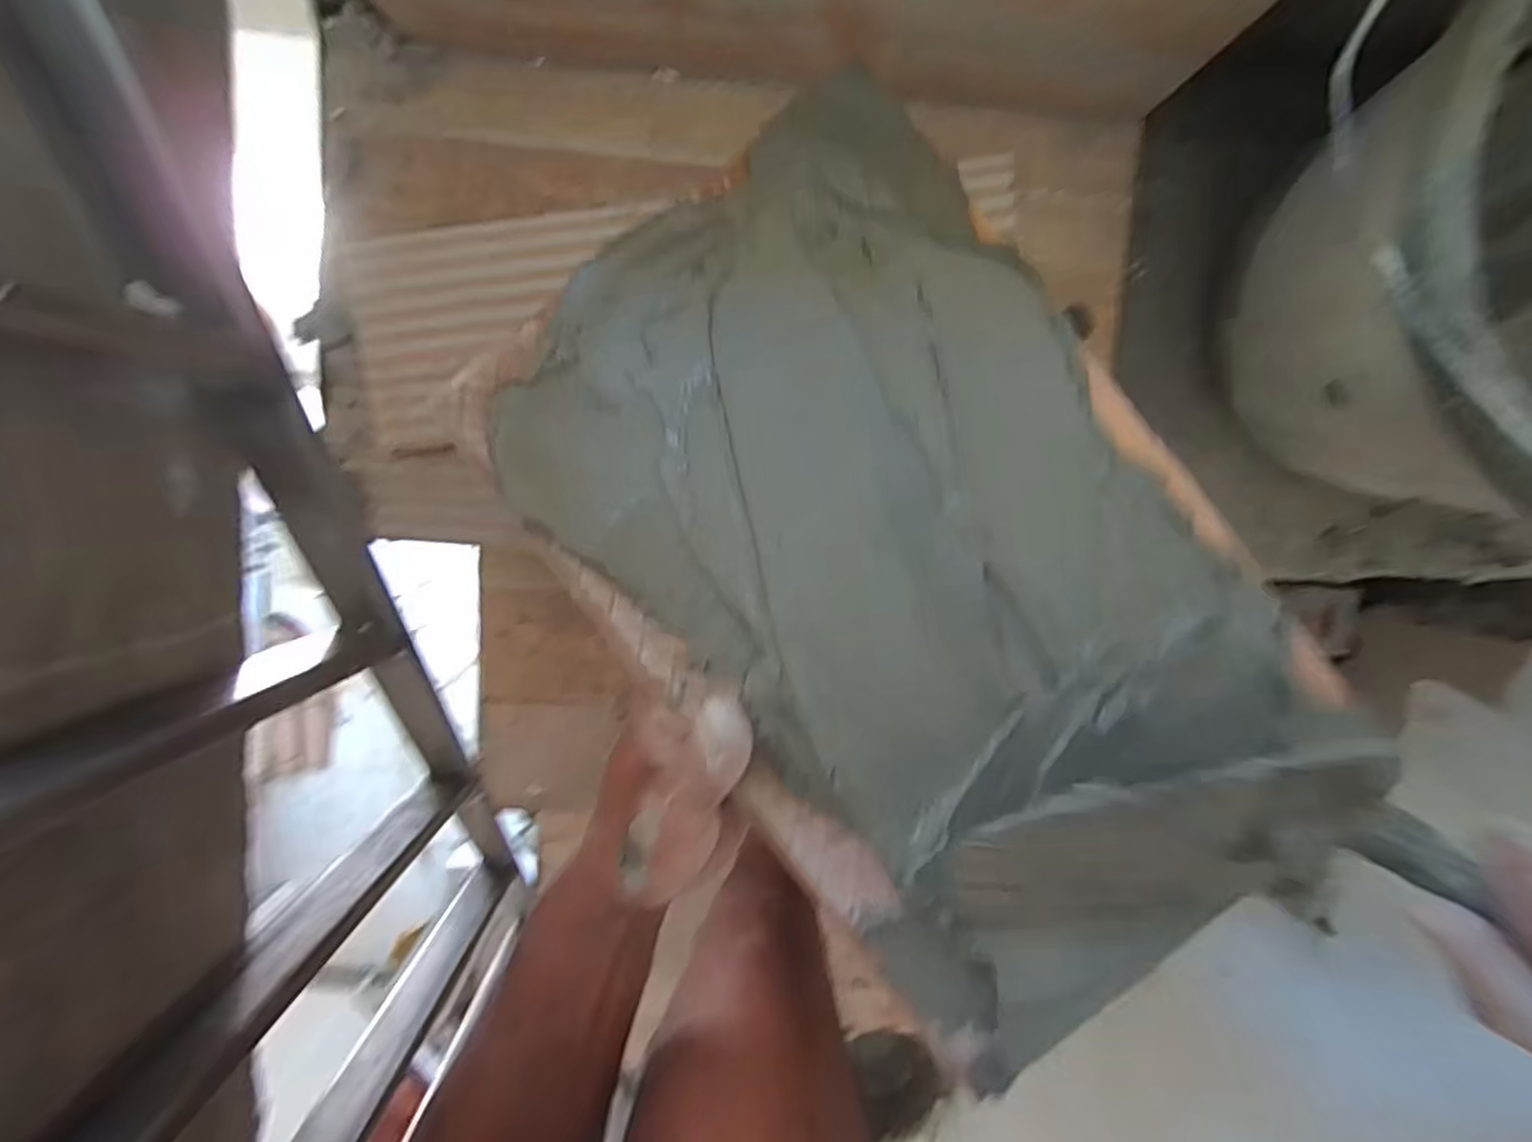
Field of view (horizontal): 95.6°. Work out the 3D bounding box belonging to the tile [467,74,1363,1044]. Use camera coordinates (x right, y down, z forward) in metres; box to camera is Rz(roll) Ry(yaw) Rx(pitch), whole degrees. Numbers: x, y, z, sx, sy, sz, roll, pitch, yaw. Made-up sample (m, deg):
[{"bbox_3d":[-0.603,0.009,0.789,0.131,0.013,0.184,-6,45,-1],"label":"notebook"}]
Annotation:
[{"bbox_3d":[0.045,-0.010,0.253,0.200,0.009,0.280,-36,91,-1],"label":"tile"}]

